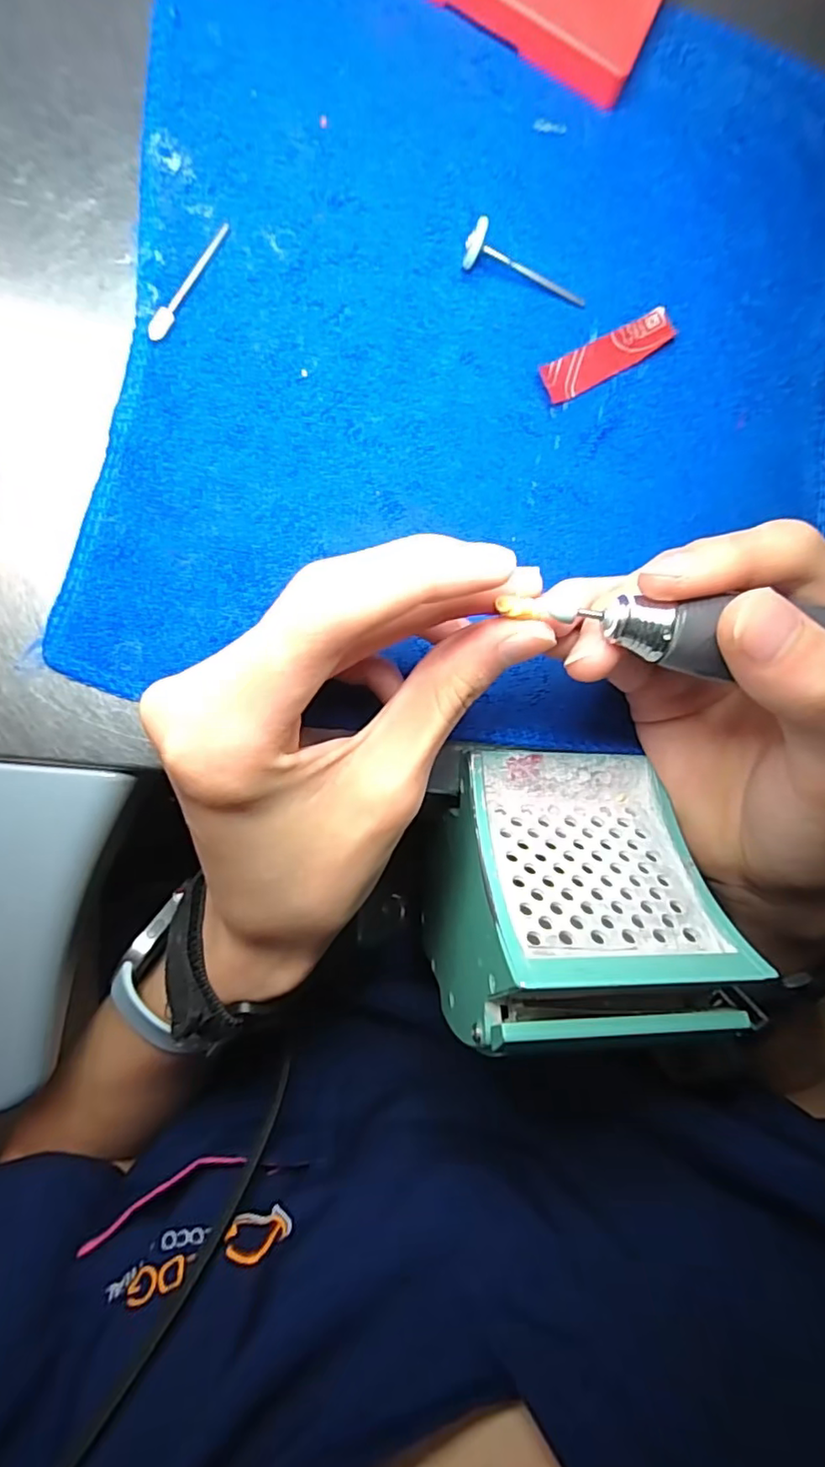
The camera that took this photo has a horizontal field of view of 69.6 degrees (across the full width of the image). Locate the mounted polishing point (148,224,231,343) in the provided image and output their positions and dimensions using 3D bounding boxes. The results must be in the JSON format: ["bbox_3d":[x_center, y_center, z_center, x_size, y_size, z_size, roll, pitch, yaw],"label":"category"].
[{"bbox_3d":[-0.074,-0.152,0.199,0.005,0.004,0.047,32,87,-8],"label":"mounted polishing point"}]

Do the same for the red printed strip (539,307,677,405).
[{"bbox_3d":[0.073,-0.140,0.220,0.055,0.004,0.015,-29,95,-6],"label":"red printed strip"}]

